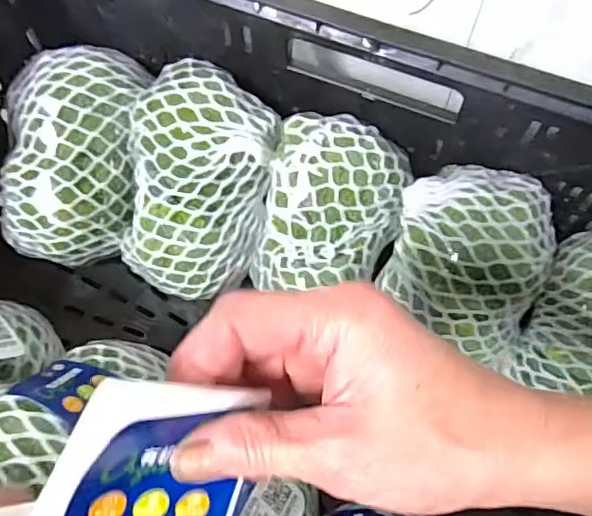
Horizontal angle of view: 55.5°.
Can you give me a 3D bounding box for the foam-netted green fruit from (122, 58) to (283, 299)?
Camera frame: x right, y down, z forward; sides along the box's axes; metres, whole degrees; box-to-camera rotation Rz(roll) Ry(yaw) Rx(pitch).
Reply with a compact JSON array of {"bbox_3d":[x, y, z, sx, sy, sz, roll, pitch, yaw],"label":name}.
[{"bbox_3d":[-0.079,-0.062,0.466,0.113,0.184,0.095,16,24,5],"label":"foam-netted green fruit"}]

